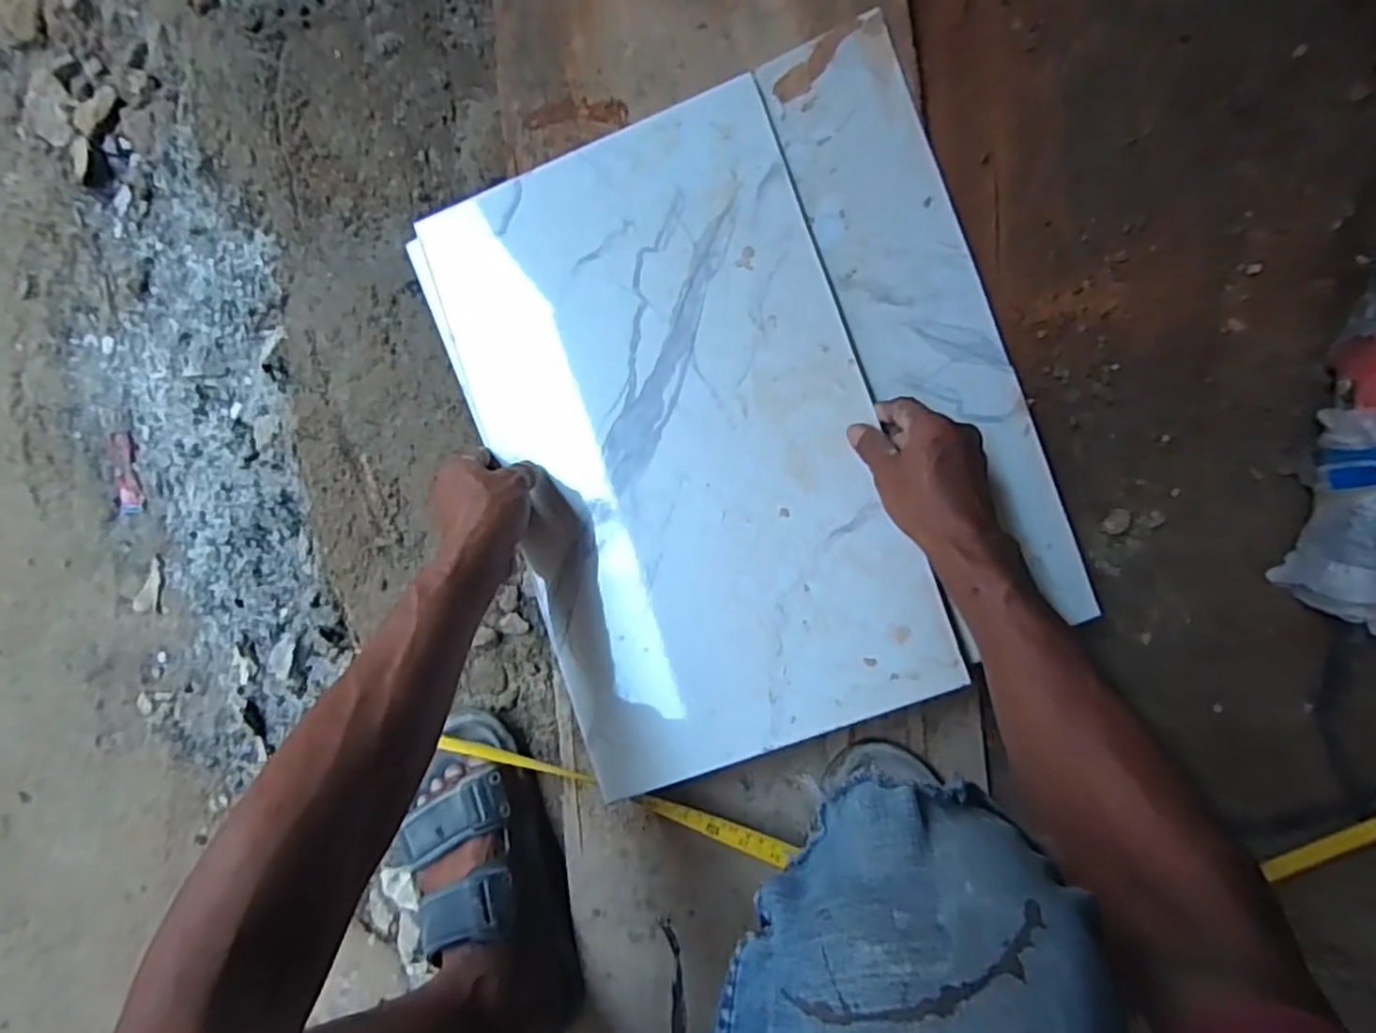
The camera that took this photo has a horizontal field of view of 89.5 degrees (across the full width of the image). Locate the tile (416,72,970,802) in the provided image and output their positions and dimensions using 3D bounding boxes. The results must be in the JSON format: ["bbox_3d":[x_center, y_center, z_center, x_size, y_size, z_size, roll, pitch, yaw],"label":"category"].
[{"bbox_3d":[-0.008,-0.066,0.540,0.297,0.014,0.491,-21,83,7],"label":"tile"}]

